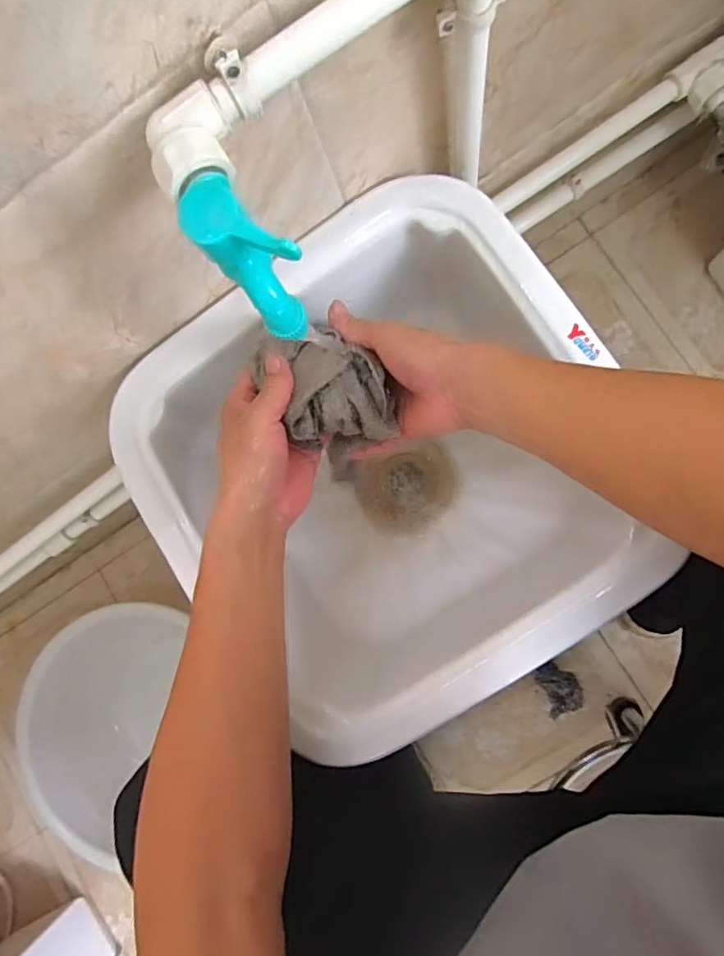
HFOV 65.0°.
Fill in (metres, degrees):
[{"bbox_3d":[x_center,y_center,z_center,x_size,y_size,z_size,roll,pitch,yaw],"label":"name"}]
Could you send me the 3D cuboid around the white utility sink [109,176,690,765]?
[{"bbox_3d":[0.026,0.000,0.577,0.392,0.242,0.390,-32,82,8],"label":"white utility sink"}]

